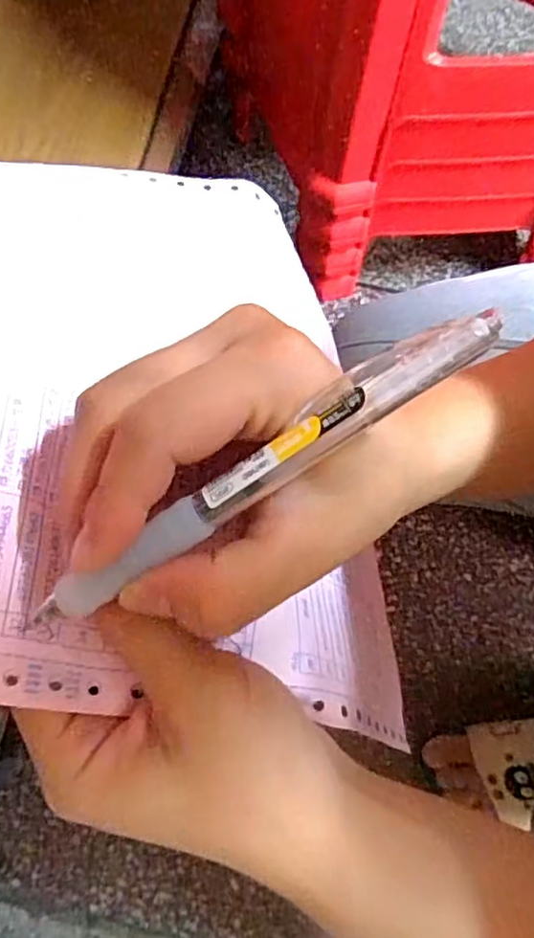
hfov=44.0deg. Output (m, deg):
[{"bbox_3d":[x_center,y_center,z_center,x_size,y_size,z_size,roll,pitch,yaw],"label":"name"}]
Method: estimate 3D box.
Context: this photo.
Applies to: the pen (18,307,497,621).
[{"bbox_3d":[-0.003,-0.001,0.161,0.128,0.008,0.014,-34,74,6],"label":"pen"}]

